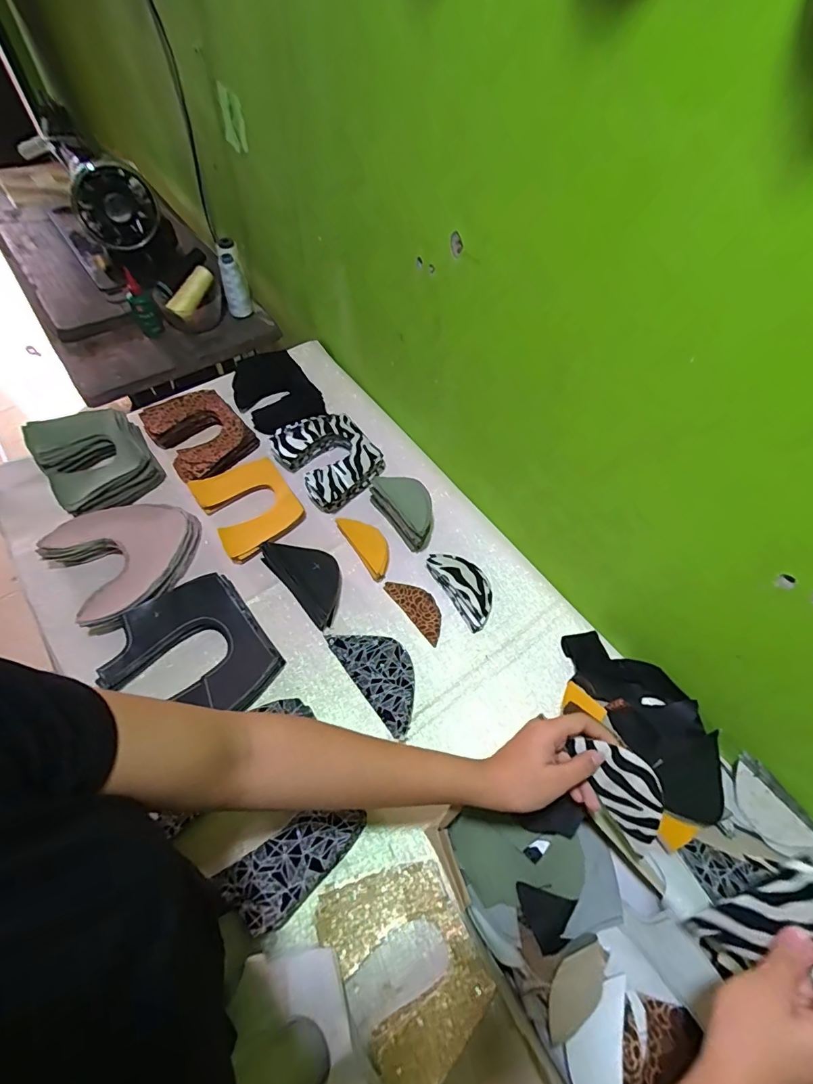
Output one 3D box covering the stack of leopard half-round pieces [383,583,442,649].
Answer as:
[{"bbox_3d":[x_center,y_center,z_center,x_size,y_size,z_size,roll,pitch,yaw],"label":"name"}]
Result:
[{"bbox_3d":[0.018,0.090,0.646,0.045,0.005,0.104,-33,67,-21],"label":"stack of leopard half-round pieces"}]

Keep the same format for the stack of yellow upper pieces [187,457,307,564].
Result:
[{"bbox_3d":[-0.234,-0.057,0.699,0.123,0.029,0.154,-30,66,-20],"label":"stack of yellow upper pieces"}]

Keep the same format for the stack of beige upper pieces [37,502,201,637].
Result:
[{"bbox_3d":[-0.378,0.014,0.638,0.171,0.050,0.178,41,65,19],"label":"stack of beige upper pieces"}]

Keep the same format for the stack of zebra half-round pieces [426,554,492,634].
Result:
[{"bbox_3d":[0.083,0.061,0.650,0.056,0.030,0.114,-29,65,-19],"label":"stack of zebra half-round pieces"}]

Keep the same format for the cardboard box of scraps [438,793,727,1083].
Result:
[{"bbox_3d":[0.176,0.364,0.424,0.191,0.104,0.330,-27,65,-18],"label":"cardboard box of scraps"}]

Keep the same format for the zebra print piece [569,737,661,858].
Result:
[{"bbox_3d":[0.192,0.215,0.406,0.050,0.012,0.099,-32,77,18],"label":"zebra print piece"}]

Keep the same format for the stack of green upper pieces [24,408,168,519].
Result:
[{"bbox_3d":[-0.466,-0.125,0.706,0.140,0.055,0.174,-31,66,-20],"label":"stack of green upper pieces"}]

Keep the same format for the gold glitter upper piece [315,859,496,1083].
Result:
[{"bbox_3d":[0.002,0.405,0.448,0.124,0.011,0.165,-25,59,-15],"label":"gold glitter upper piece"}]

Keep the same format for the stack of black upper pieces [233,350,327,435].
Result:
[{"bbox_3d":[-0.226,-0.256,0.816,0.128,0.033,0.200,-28,65,-19],"label":"stack of black upper pieces"}]

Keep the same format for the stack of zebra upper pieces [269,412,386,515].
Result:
[{"bbox_3d":[-0.123,-0.137,0.738,0.133,0.042,0.163,-35,68,-22],"label":"stack of zebra upper pieces"}]

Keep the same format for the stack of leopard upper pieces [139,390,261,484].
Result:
[{"bbox_3d":[-0.338,-0.183,0.761,0.128,0.032,0.171,-35,67,-22],"label":"stack of leopard upper pieces"}]

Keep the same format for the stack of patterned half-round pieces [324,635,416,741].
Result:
[{"bbox_3d":[-0.029,0.164,0.591,0.073,0.019,0.143,-33,67,-21],"label":"stack of patterned half-round pieces"}]

